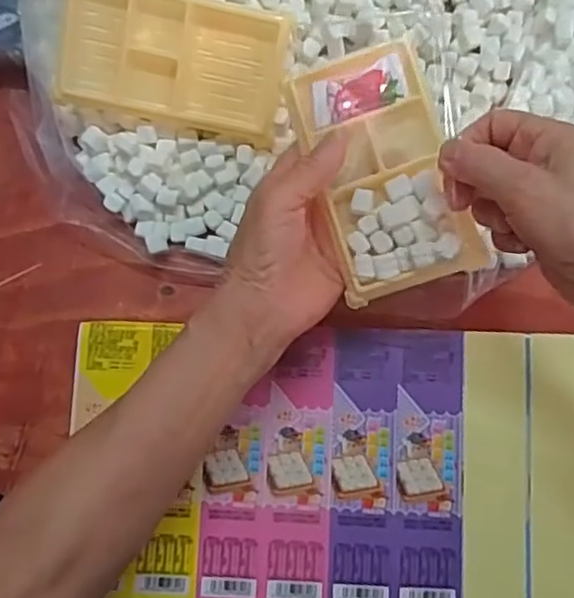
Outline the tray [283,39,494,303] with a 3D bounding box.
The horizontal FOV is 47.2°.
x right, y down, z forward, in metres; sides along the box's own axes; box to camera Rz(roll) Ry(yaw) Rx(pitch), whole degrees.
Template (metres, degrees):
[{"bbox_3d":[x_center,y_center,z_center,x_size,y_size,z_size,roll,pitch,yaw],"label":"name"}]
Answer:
[{"bbox_3d":[0.054,-0.070,0.362,0.074,0.023,0.129,-18,85,1],"label":"tray"}]

